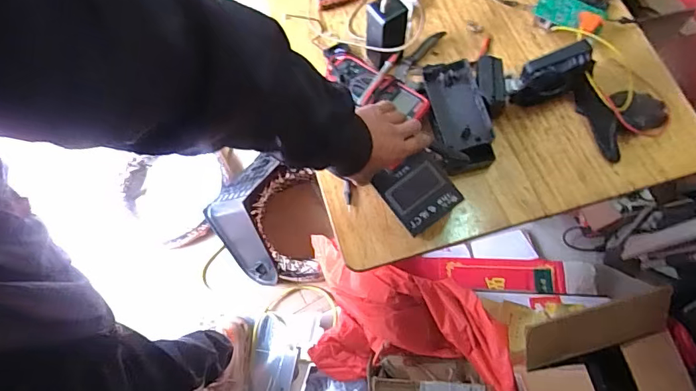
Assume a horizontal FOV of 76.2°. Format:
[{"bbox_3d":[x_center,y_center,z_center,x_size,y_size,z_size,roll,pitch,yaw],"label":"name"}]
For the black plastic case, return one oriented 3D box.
[{"bbox_3d":[0.183,-0.127,0.742,0.110,0.071,0.196,0,69,2],"label":"black plastic case"}]

